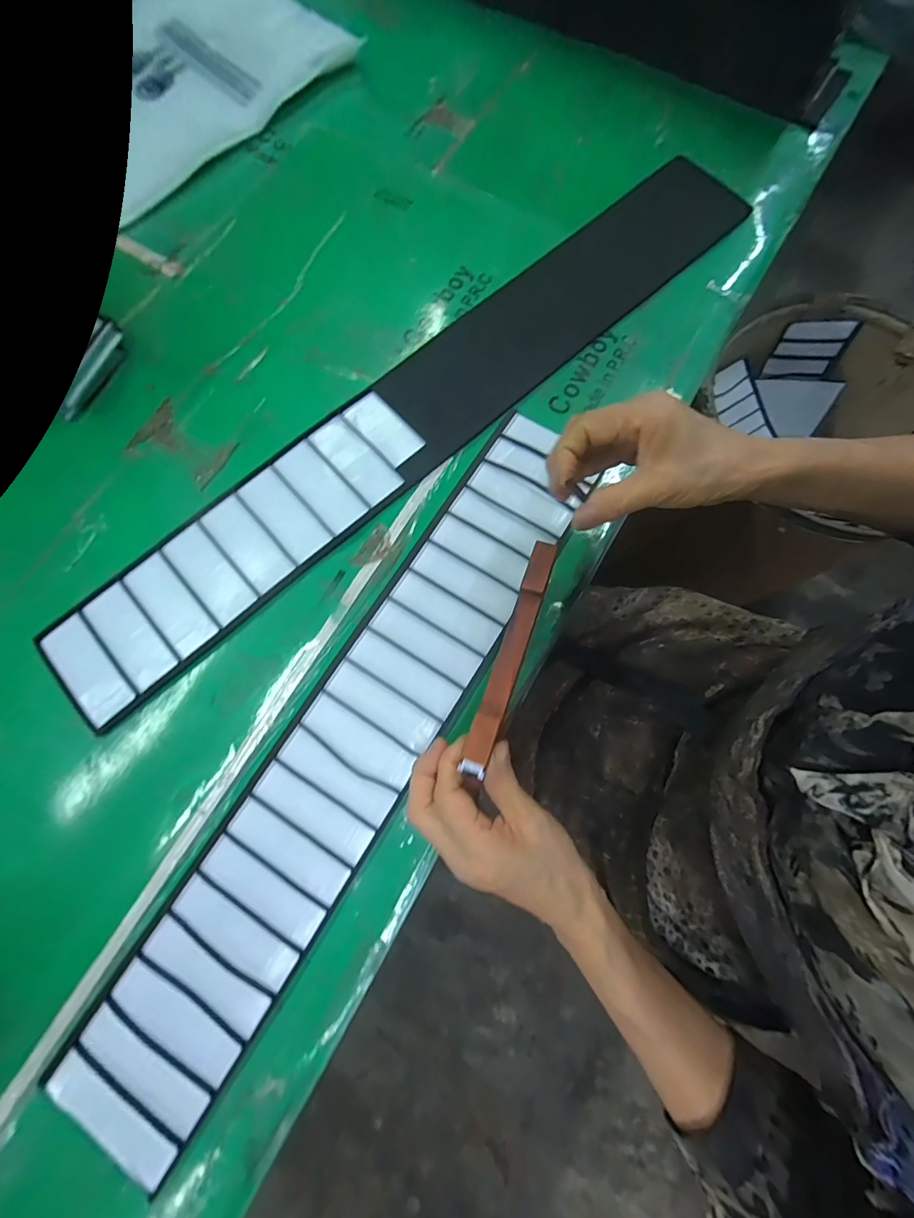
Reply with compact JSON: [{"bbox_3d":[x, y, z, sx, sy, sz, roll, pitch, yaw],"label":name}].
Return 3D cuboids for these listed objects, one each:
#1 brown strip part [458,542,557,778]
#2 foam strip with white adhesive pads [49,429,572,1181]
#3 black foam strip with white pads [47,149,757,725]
[{"bbox_3d":[0.034,0.025,0.273,0.016,0.011,0.150,20,69,5],"label":"brown strip part"},{"bbox_3d":[-0.064,0.086,0.321,0.092,0.005,0.540,32,78,8],"label":"foam strip with white adhesive pads"},{"bbox_3d":[-0.023,-0.181,0.388,0.714,0.006,0.103,-41,79,-9],"label":"black foam strip with white pads"}]

